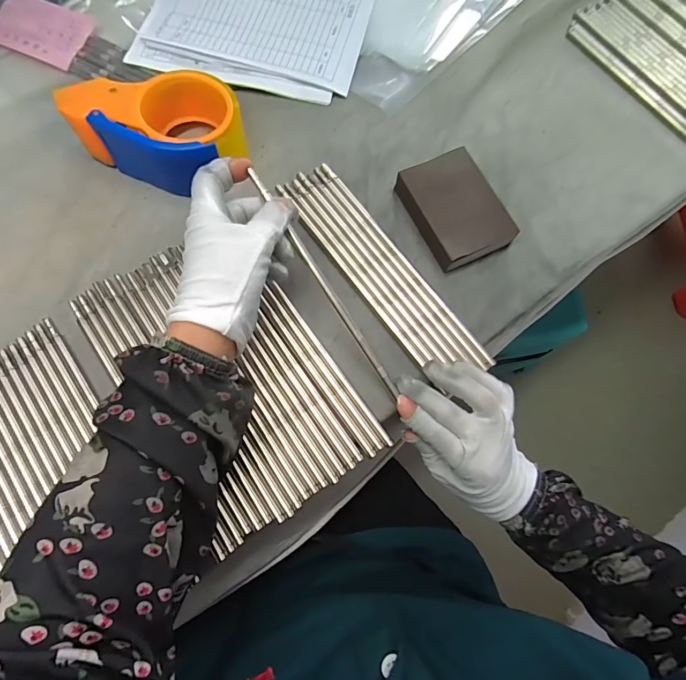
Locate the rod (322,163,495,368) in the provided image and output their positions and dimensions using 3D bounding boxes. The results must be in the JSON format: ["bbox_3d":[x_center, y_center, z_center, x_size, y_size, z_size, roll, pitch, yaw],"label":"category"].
[{"bbox_3d":[0.052,-0.072,0.350,0.010,0.005,0.236,-35,79,-10],"label":"rod"}]

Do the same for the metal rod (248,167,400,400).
[{"bbox_3d":[-0.011,-0.040,0.303,0.008,0.006,0.200,-35,97,-10],"label":"metal rod"}]

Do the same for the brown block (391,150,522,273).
[{"bbox_3d":[0.098,-0.115,0.355,0.077,0.025,0.099,-25,77,-8],"label":"brown block"}]

